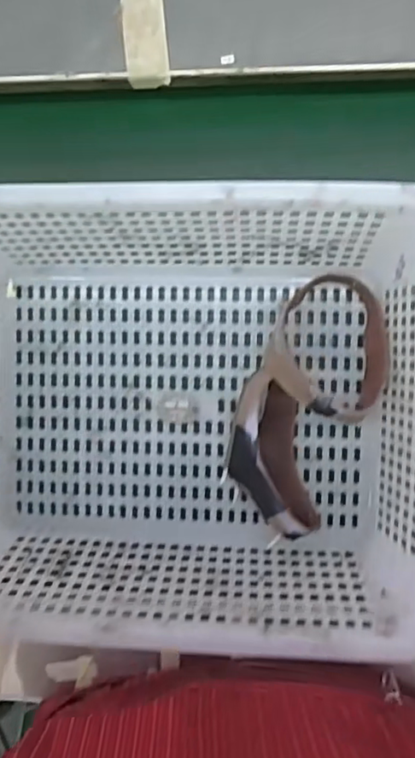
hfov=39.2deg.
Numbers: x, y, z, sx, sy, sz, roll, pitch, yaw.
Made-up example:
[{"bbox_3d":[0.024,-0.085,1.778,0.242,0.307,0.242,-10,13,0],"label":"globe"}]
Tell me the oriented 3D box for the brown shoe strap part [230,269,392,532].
[{"bbox_3d":[0.080,0.018,0.458,0.097,0.043,0.193,26,95,3],"label":"brown shoe strap part"}]

